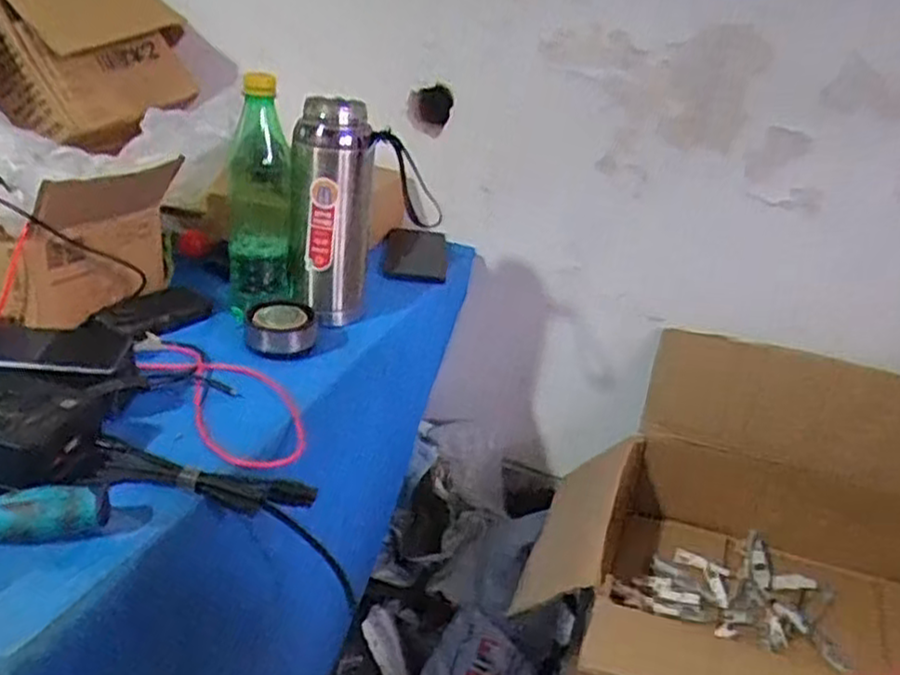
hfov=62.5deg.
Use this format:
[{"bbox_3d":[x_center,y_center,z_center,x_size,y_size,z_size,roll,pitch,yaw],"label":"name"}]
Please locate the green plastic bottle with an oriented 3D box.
[{"bbox_3d":[-0.186,-0.130,0.725,0.062,0.226,0.062,-2,27,-18],"label":"green plastic bottle"}]

